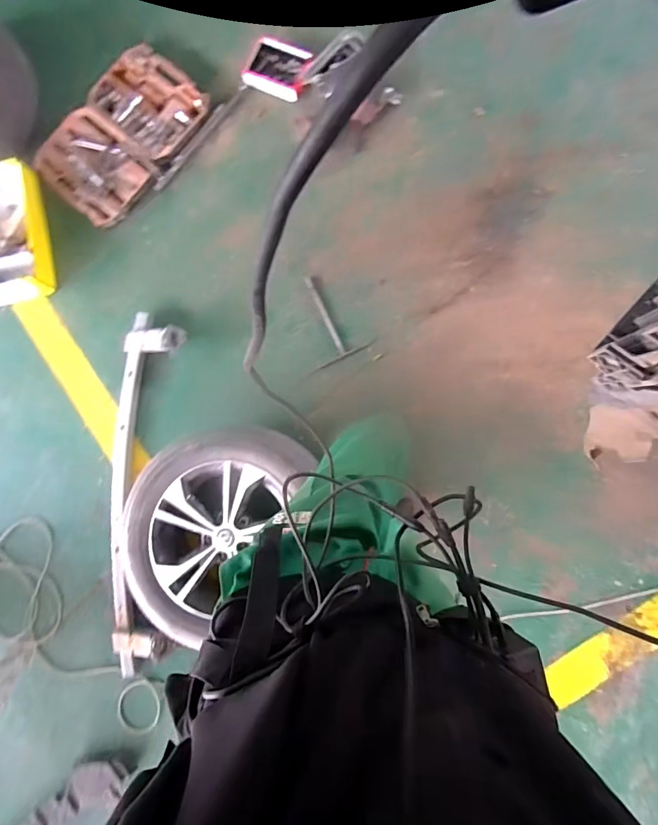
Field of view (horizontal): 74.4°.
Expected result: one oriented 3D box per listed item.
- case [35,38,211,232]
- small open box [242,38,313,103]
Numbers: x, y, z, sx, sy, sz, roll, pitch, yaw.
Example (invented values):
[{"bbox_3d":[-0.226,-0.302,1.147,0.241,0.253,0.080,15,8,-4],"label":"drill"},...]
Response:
[{"bbox_3d":[-0.722,-0.964,1.488,0.396,0.054,0.581,41,90,6],"label":"case"},{"bbox_3d":[-0.176,-1.158,1.460,0.204,0.033,0.169,20,87,6],"label":"small open box"}]

